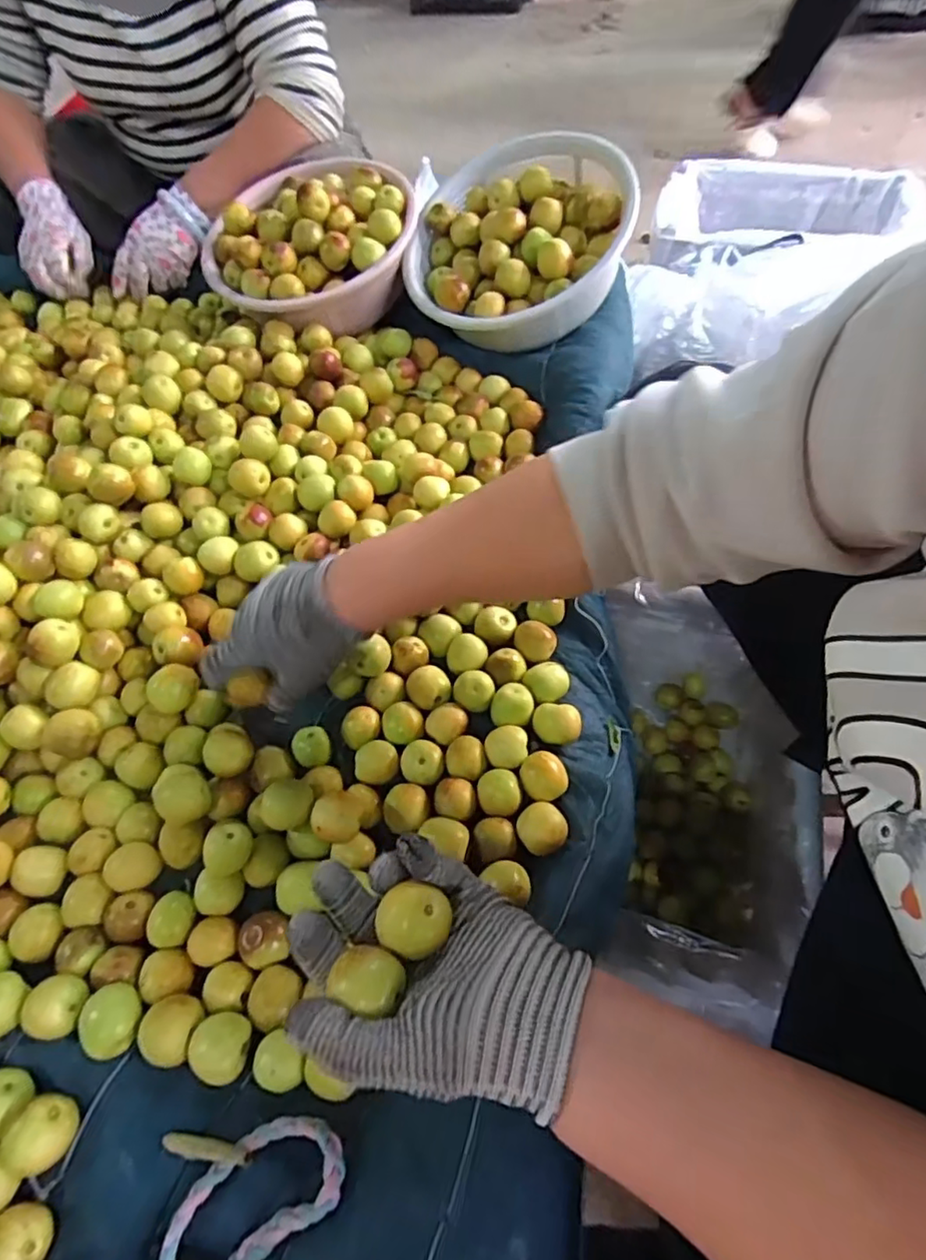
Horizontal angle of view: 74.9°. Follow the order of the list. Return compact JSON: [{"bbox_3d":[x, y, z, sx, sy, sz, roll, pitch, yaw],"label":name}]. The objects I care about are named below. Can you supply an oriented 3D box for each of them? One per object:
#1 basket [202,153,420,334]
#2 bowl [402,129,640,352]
[{"bbox_3d":[-0.178,-0.457,0.706,0.241,0.100,0.250,-17,59,-5],"label":"basket"},{"bbox_3d":[0.055,-0.423,0.674,0.265,0.095,0.265,-6,68,15],"label":"bowl"}]

